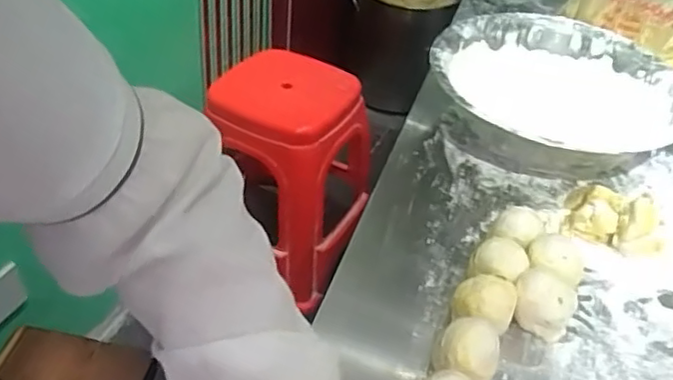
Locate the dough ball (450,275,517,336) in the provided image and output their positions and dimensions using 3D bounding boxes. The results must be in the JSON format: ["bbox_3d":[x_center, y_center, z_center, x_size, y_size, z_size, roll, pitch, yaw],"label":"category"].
[{"bbox_3d":[0.118,0.098,0.500,0.047,0.046,0.047,3,42,-3],"label":"dough ball"}]

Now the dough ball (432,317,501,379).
[{"bbox_3d":[0.097,0.126,0.462,0.043,0.048,0.043,3,42,-3],"label":"dough ball"}]

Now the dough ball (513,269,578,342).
[{"bbox_3d":[0.171,0.094,0.508,0.047,0.048,0.045,3,42,-3],"label":"dough ball"}]

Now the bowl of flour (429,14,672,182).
[{"bbox_3d":[0.243,-0.105,0.716,0.269,0.082,0.258,3,42,-3],"label":"bowl of flour"}]

